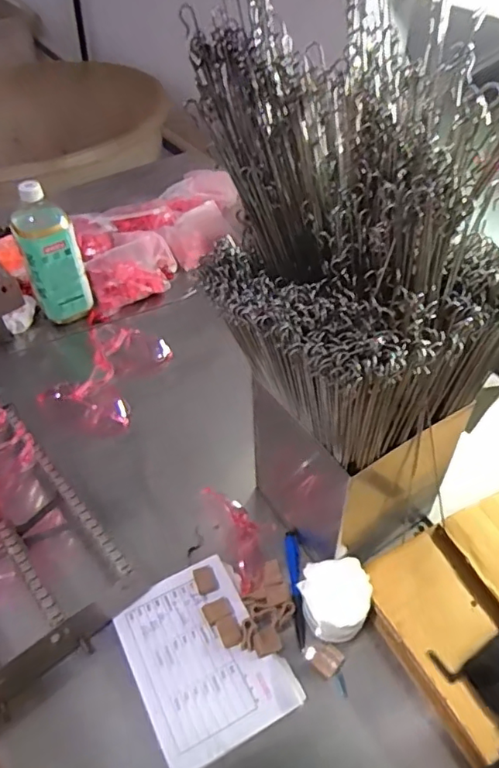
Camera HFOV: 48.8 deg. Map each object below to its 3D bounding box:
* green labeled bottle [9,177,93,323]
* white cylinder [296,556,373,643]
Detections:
[{"bbox_3d":[-0.306,-0.191,0.853,0.086,0.226,0.070,-19,49,-15],"label":"green labeled bottle"},{"bbox_3d":[0.086,0.220,0.555,0.066,0.056,0.066,-7,47,-4],"label":"white cylinder"}]

